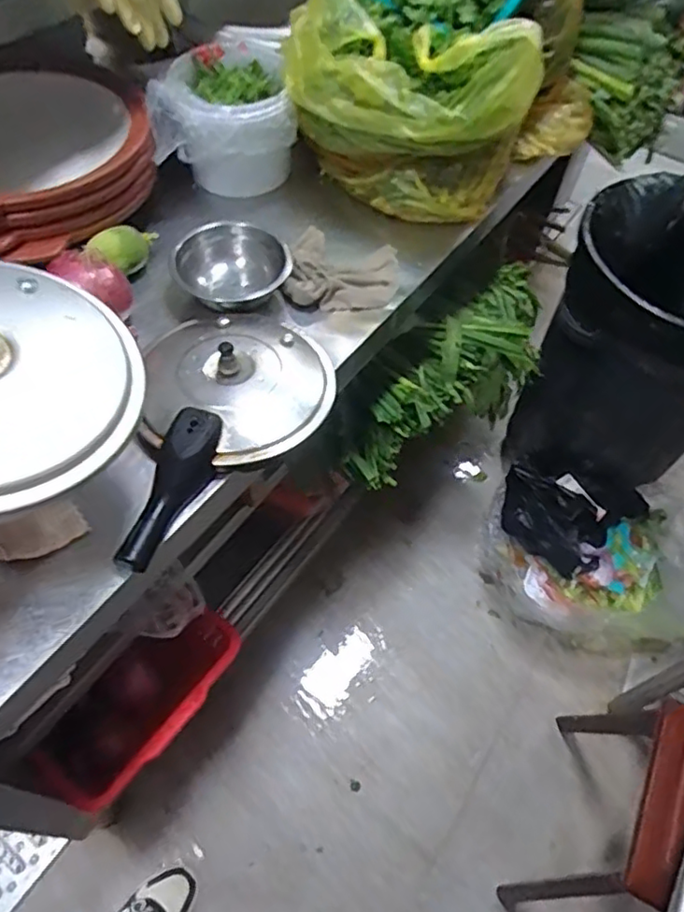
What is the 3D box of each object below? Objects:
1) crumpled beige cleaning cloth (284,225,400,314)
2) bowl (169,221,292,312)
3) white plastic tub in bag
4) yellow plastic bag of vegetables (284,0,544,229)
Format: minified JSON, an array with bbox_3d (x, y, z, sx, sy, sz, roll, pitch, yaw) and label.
[{"bbox_3d":[0.002,-0.291,0.951,0.175,0.044,0.165,10,56,2],"label":"crumpled beige cleaning cloth"},{"bbox_3d":[-0.163,-0.278,0.913,0.149,0.093,0.139,2,56,-3],"label":"bowl"},{"bbox_3d":[-0.196,-0.566,1.030,0.218,0.157,0.245,-6,57,-8],"label":"white plastic tub in bag"},{"bbox_3d":[0.089,-0.544,0.969,0.384,0.272,0.196,22,57,10],"label":"yellow plastic bag of vegetables"}]

